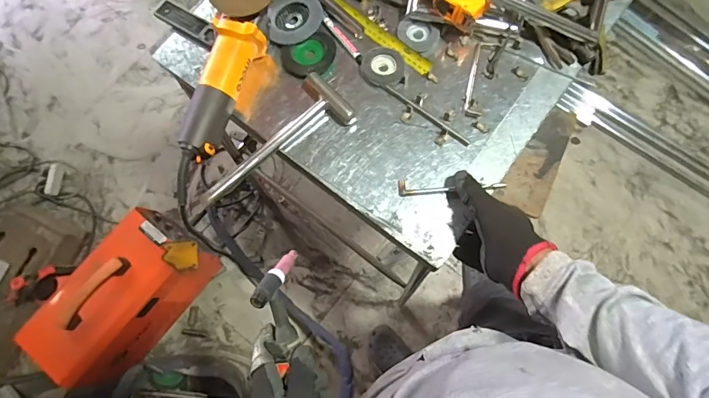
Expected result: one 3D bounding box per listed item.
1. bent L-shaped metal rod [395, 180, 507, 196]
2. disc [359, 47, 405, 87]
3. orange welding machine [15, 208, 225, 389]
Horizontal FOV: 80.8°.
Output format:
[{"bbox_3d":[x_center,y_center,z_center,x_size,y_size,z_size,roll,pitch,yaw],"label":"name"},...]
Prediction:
[{"bbox_3d":[0.135,-0.019,0.577,0.147,0.010,0.023,-3,74,0],"label":"bent L-shaped metal rod"},{"bbox_3d":[0.042,-0.198,0.621,0.064,0.014,0.065,-1,74,2],"label":"disc"},{"bbox_3d":[-0.626,0.284,1.228,0.223,0.404,0.447,40,79,12],"label":"orange welding machine"}]

